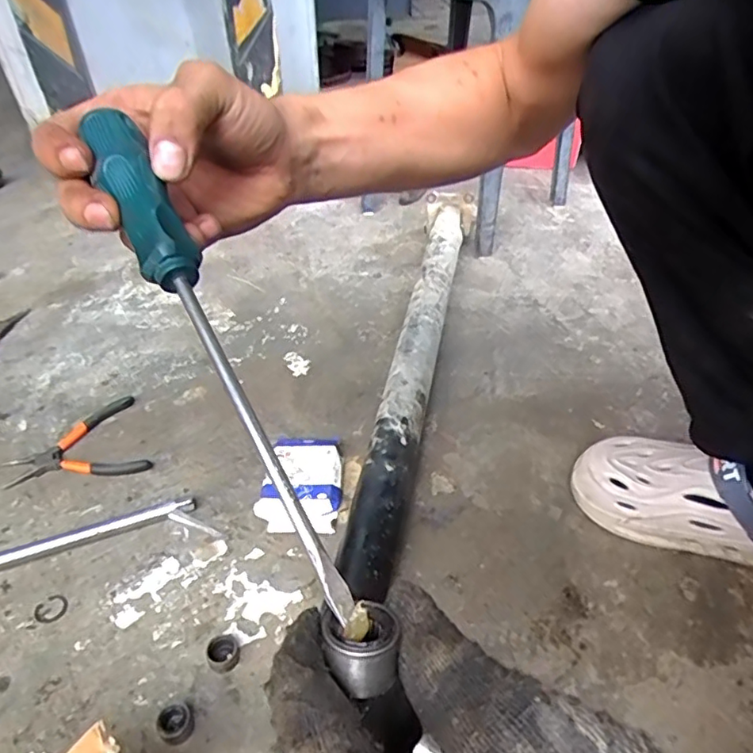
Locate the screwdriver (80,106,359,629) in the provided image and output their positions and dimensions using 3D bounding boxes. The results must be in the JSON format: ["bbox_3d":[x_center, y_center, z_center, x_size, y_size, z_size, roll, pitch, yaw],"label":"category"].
[{"bbox_3d":[-0.064,-0.017,0.221,0.021,0.025,0.228,-23,68,-24],"label":"screwdriver"}]

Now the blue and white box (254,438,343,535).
[{"bbox_3d":[-0.075,0.109,0.594,0.079,0.032,0.106,5,42,7],"label":"blue and white box"}]

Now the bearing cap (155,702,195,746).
[{"bbox_3d":[-0.151,0.258,0.432,0.027,0.019,0.025,-1,42,1],"label":"bearing cap"}]

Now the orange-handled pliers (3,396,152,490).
[{"bbox_3d":[-0.320,0.079,0.613,0.133,0.006,0.109,-20,45,-20],"label":"orange-handled pliers"}]

